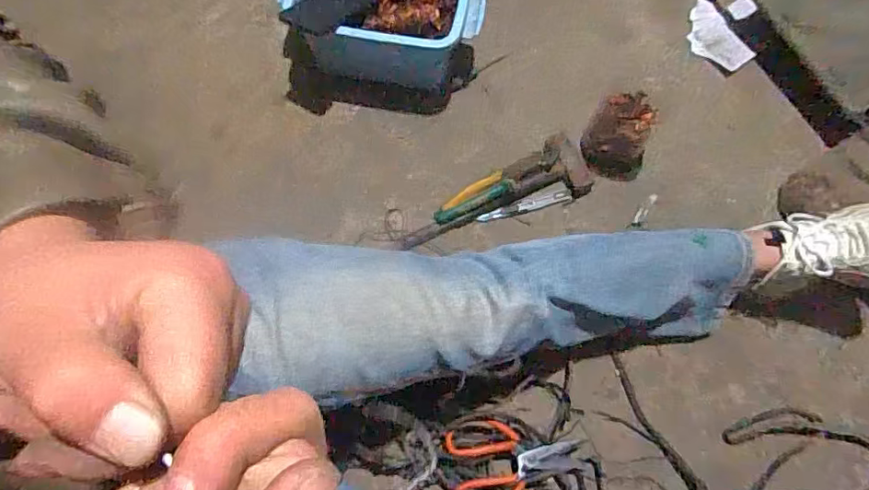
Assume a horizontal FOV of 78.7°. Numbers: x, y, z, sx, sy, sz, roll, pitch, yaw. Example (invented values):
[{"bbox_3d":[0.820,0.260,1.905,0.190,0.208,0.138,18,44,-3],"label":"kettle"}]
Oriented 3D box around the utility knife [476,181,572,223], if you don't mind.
[{"bbox_3d":[0.141,-0.060,0.830,0.148,0.020,0.030,-18,76,-7],"label":"utility knife"}]

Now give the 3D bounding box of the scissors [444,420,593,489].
[{"bbox_3d":[0.109,0.287,0.695,0.184,0.034,0.111,-14,75,-5],"label":"scissors"}]

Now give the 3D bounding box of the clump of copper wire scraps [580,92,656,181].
[{"bbox_3d":[0.286,-0.166,0.806,0.105,0.090,0.107,0,74,-2],"label":"clump of copper wire scraps"}]

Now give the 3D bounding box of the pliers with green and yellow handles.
[{"bbox_3d":[0.084,-0.088,0.820,0.186,0.025,0.042,-25,77,-8],"label":"pliers with green and yellow handles"}]

